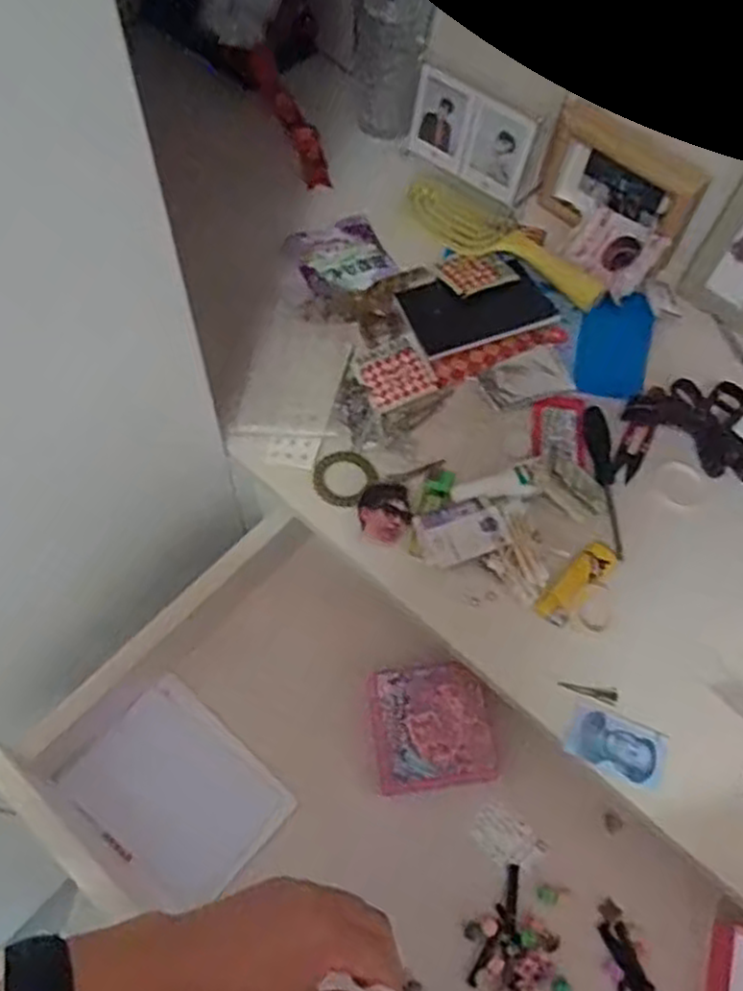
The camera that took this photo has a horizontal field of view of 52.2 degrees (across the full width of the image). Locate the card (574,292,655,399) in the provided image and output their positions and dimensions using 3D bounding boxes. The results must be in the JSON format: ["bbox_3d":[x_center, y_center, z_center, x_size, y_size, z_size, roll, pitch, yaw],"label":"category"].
[{"bbox_3d":[0.223,-0.139,0.691,0.063,0.008,0.119,17,63,6],"label":"card"}]

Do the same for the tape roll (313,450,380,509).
[{"bbox_3d":[-0.023,-0.014,0.621,0.049,0.013,0.048,1,63,-3],"label":"tape roll"}]

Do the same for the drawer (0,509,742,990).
[{"bbox_3d":[0.068,0.320,0.565,0.654,0.111,0.310,40,68,16],"label":"drawer"}]

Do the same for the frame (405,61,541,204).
[{"bbox_3d":[0.097,-0.350,0.743,0.130,0.084,0.020,36,67,14],"label":"frame"}]

